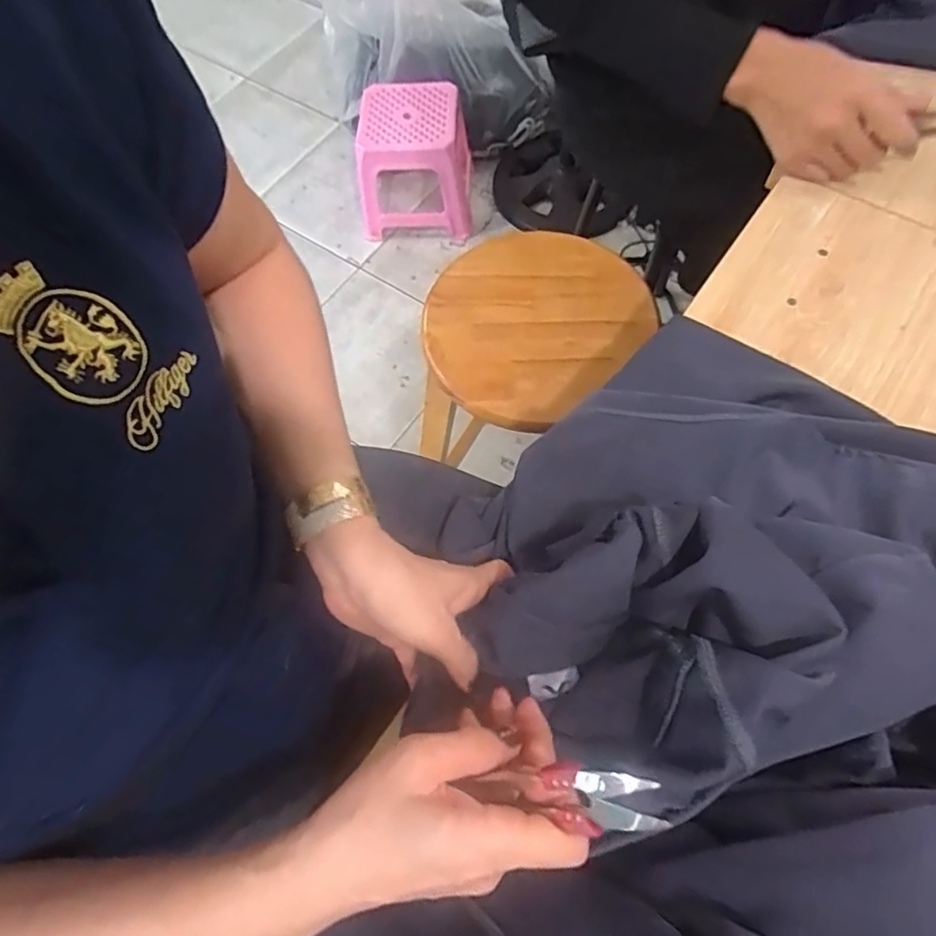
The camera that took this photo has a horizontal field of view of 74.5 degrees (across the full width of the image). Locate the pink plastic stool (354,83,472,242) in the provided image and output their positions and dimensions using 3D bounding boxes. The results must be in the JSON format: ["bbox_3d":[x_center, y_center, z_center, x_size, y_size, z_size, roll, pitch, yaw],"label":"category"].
[{"bbox_3d":[-0.137,-0.773,1.562,0.276,0.261,0.254,-2,66,3],"label":"pink plastic stool"}]

